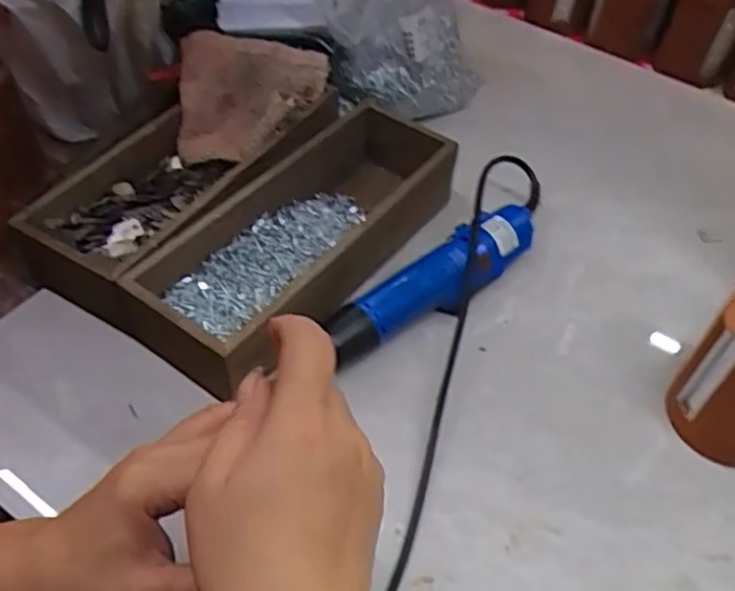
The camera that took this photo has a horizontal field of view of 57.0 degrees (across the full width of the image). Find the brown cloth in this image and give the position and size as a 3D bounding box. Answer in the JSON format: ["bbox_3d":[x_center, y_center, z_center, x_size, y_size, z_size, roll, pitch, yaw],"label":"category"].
[{"bbox_3d":[-0.098,-0.166,0.582,0.124,0.066,0.100,-1,51,-4],"label":"brown cloth"}]

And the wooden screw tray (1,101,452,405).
[{"bbox_3d":[-0.091,-0.067,0.546,0.217,0.069,0.290,30,53,19],"label":"wooden screw tray"}]

